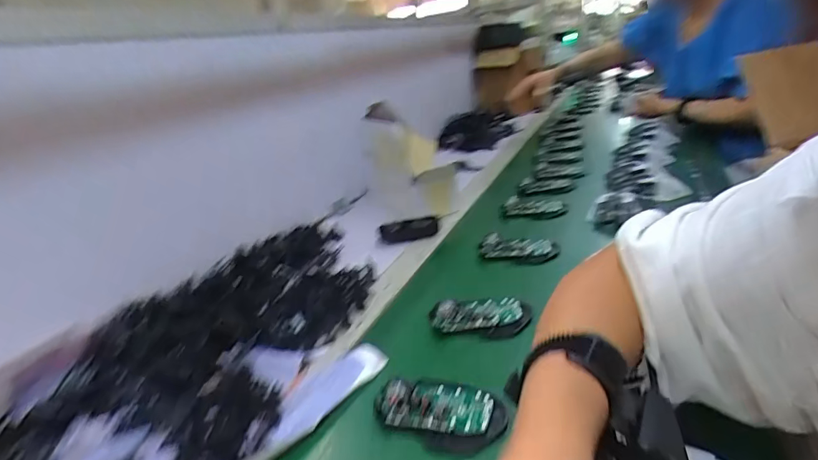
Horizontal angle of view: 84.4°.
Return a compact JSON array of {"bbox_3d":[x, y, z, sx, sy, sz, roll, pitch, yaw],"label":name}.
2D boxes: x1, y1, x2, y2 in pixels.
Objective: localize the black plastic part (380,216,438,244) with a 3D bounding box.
[{"bbox_3d":[0.002,-0.001,0.787,0.101,0.023,0.039,-12,25,-8],"label":"black plastic part"}]

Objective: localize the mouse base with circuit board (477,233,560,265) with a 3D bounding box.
[{"bbox_3d":[0.161,0.027,0.666,0.113,0.022,0.067,-2,25,14],"label":"mouse base with circuit board"}]

